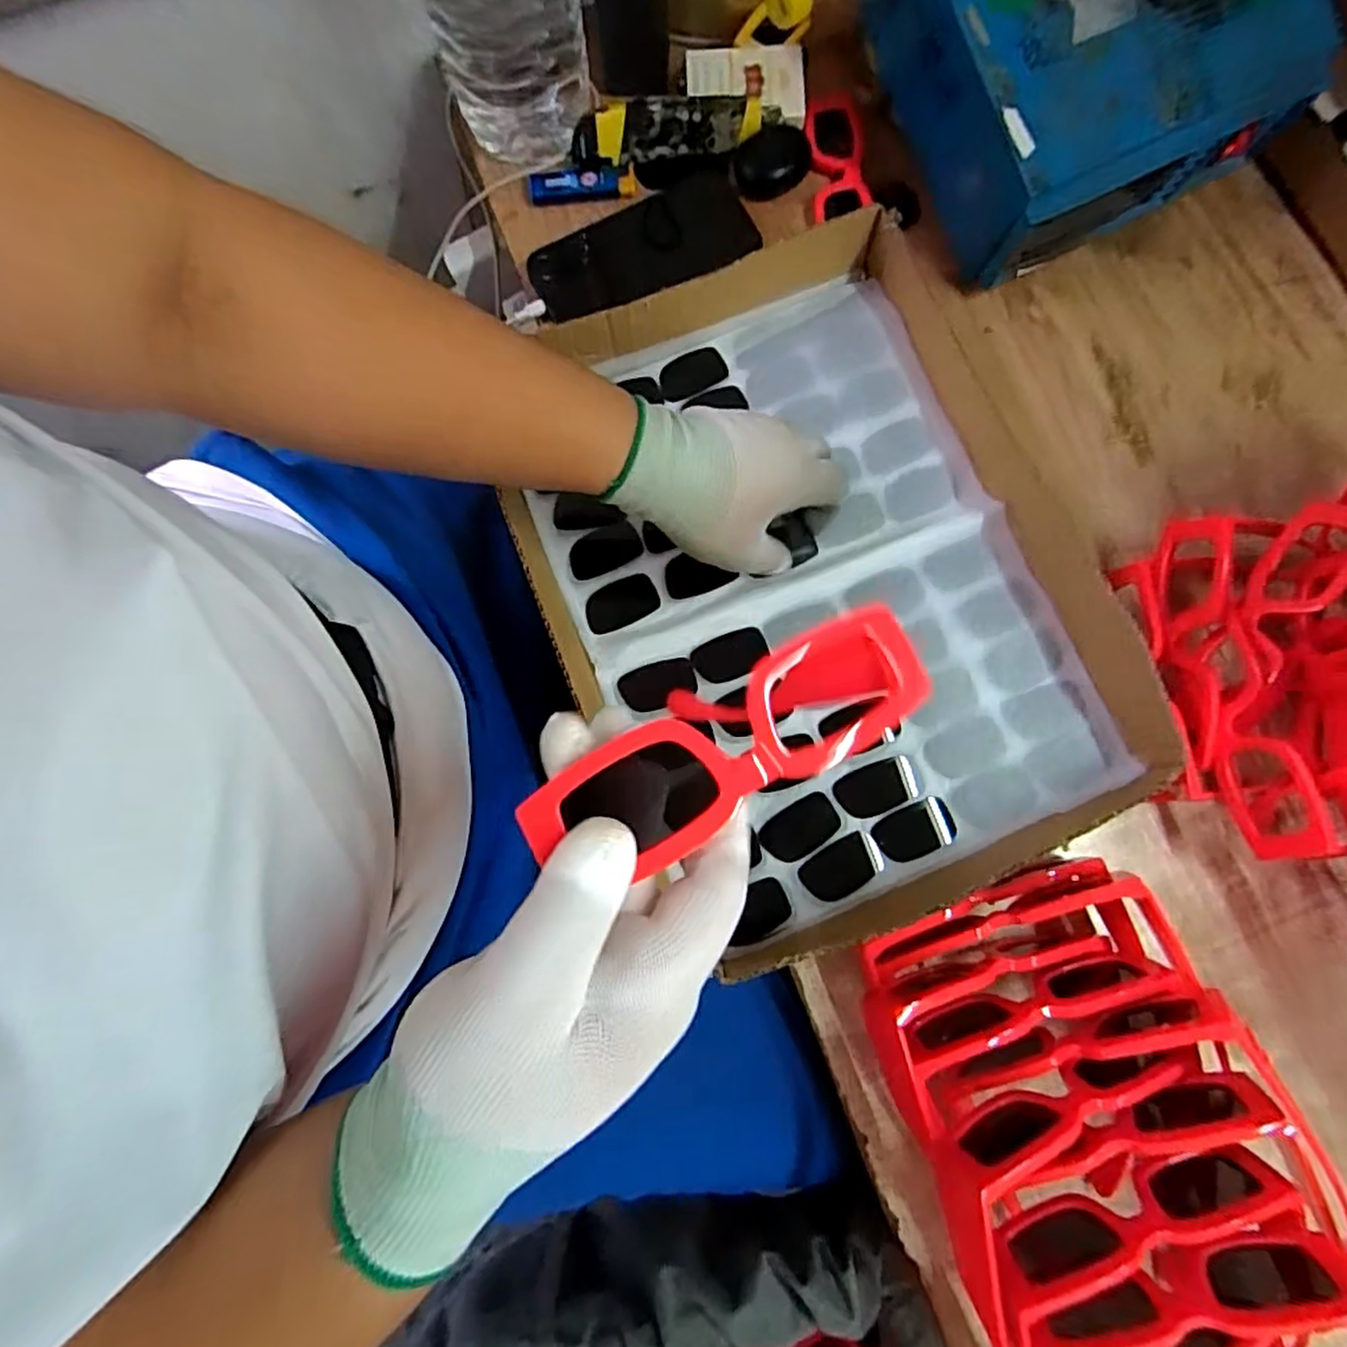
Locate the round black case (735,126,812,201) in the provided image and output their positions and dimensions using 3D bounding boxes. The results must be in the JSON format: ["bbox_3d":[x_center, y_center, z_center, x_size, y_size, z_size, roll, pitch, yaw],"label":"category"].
[{"bbox_3d":[0.075,-0.387,0.522,0.054,0.021,0.048,6,79,4],"label":"round black case"}]

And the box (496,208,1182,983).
[{"bbox_3d":[0.086,-0.063,0.440,0.308,0.062,0.403,-23,79,-4],"label":"box"}]

